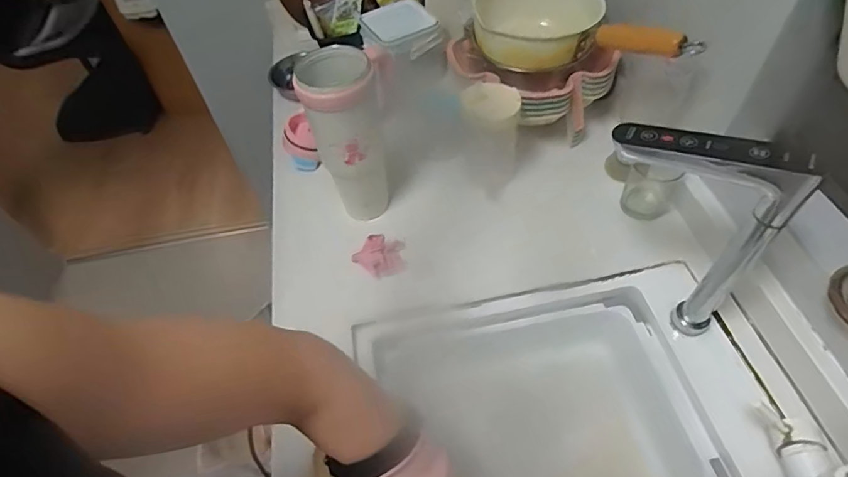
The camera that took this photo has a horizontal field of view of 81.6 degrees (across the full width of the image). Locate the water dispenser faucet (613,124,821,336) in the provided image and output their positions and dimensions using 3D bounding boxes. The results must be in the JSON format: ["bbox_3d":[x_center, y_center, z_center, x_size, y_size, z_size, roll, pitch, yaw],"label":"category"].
[{"bbox_3d":[0.264,-0.007,0.524,0.162,0.270,0.026,26,59,22],"label":"water dispenser faucet"}]

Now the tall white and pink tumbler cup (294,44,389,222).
[{"bbox_3d":[-0.100,-0.130,0.664,0.086,0.225,0.088,-6,53,0],"label":"tall white and pink tumbler cup"}]

